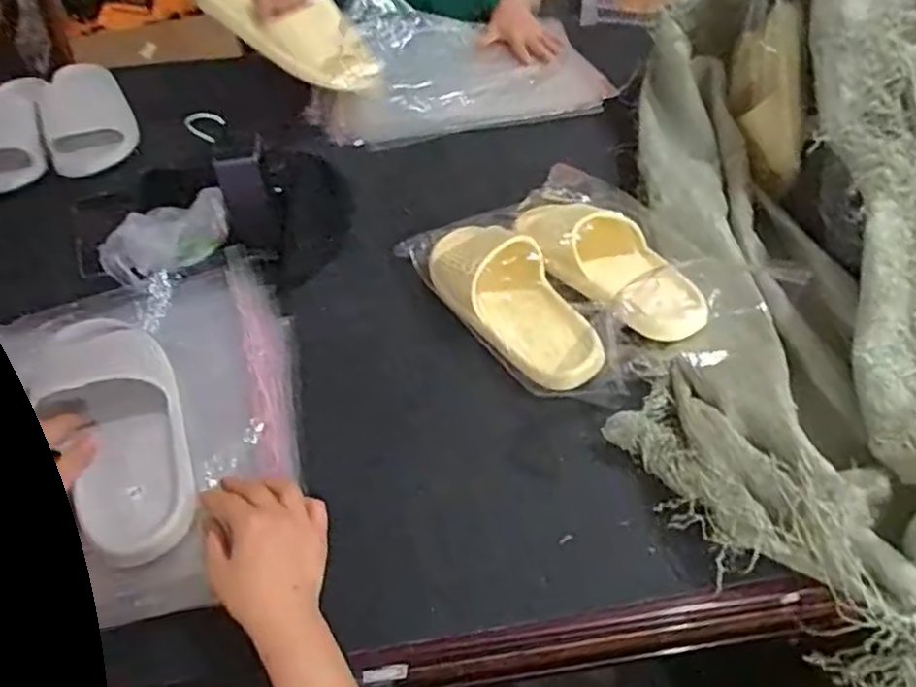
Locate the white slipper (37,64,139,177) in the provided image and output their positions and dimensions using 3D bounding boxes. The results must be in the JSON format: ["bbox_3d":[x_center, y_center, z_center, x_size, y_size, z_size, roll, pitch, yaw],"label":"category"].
[{"bbox_3d":[-0.517,-0.314,0.969,0.122,0.068,0.215,-25,52,-20],"label":"white slipper"}]

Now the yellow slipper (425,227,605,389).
[{"bbox_3d":[0.046,-0.051,0.676,0.088,0.057,0.240,-23,51,-18],"label":"yellow slipper"}]

